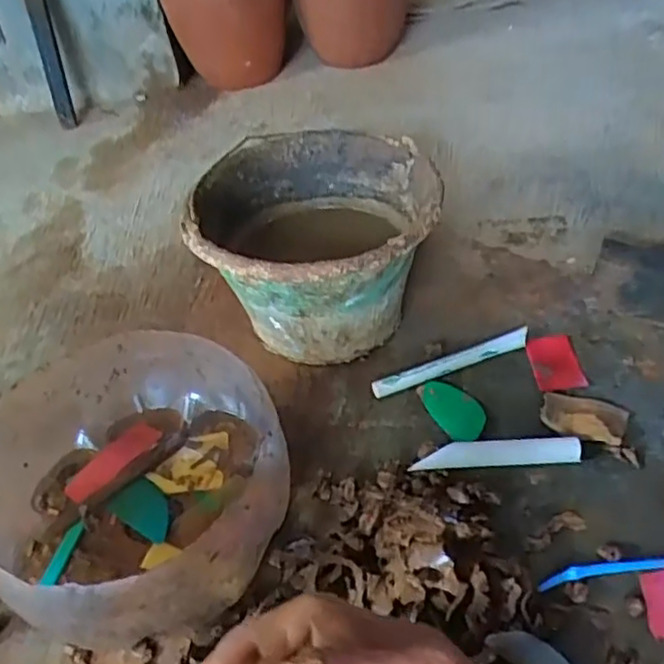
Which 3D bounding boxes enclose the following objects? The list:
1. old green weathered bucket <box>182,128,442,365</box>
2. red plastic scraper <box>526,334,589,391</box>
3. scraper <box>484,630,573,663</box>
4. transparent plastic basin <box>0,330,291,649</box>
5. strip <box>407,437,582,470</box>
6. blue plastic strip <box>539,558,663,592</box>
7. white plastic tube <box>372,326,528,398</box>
[{"bbox_3d":[-0.014,-0.079,0.733,0.243,0.174,0.249,-5,42,5],"label":"old green weathered bucket"},{"bbox_3d":[0.223,0.027,0.688,0.050,0.010,0.073,-6,42,2],"label":"red plastic scraper"},{"bbox_3d":[0.145,0.227,0.475,0.073,0.006,0.027,29,52,12],"label":"scraper"},{"bbox_3d":[-0.160,0.130,0.560,0.242,0.126,0.242,-4,42,4],"label":"transparent plastic basin"},{"bbox_3d":[0.145,0.105,0.597,0.144,0.024,0.007,-4,11,-2],"label":"strip"},{"bbox_3d":[0.224,0.179,0.518,0.134,0.004,0.013,-9,57,2],"label":"blue plastic strip"},{"bbox_3d":[0.122,0.030,0.696,0.171,0.014,0.020,-18,43,-11],"label":"white plastic tube"}]

